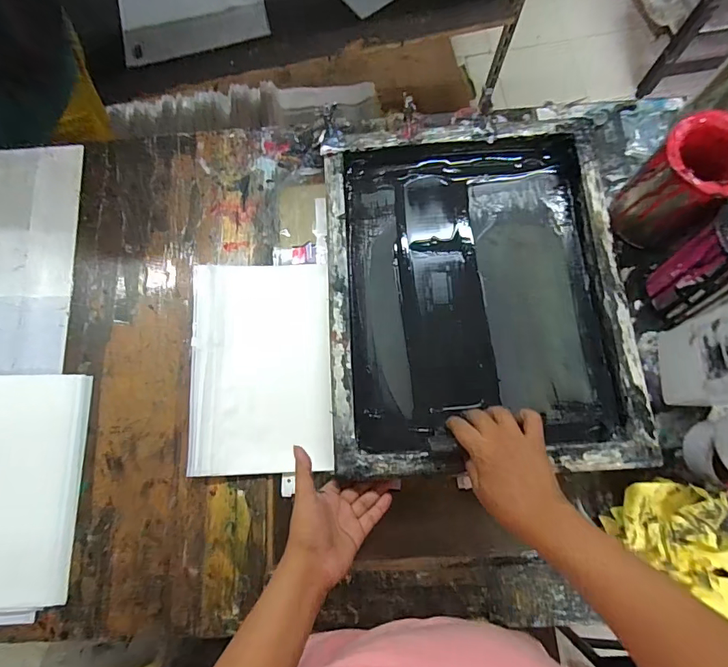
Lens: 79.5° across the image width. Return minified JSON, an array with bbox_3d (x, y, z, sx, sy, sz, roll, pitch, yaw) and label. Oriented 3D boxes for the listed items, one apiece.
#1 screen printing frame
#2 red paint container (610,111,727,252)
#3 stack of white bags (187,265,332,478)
[{"bbox_3d":[0.151,-0.061,0.617,0.393,0.064,0.482,-3,76,-2],"label":"screen printing frame"},{"bbox_3d":[0.405,-0.189,0.560,0.108,0.139,0.113,36,81,10],"label":"red paint container"},{"bbox_3d":[-0.145,0.045,0.627,0.191,0.037,0.298,-2,76,-2],"label":"stack of white bags"}]

